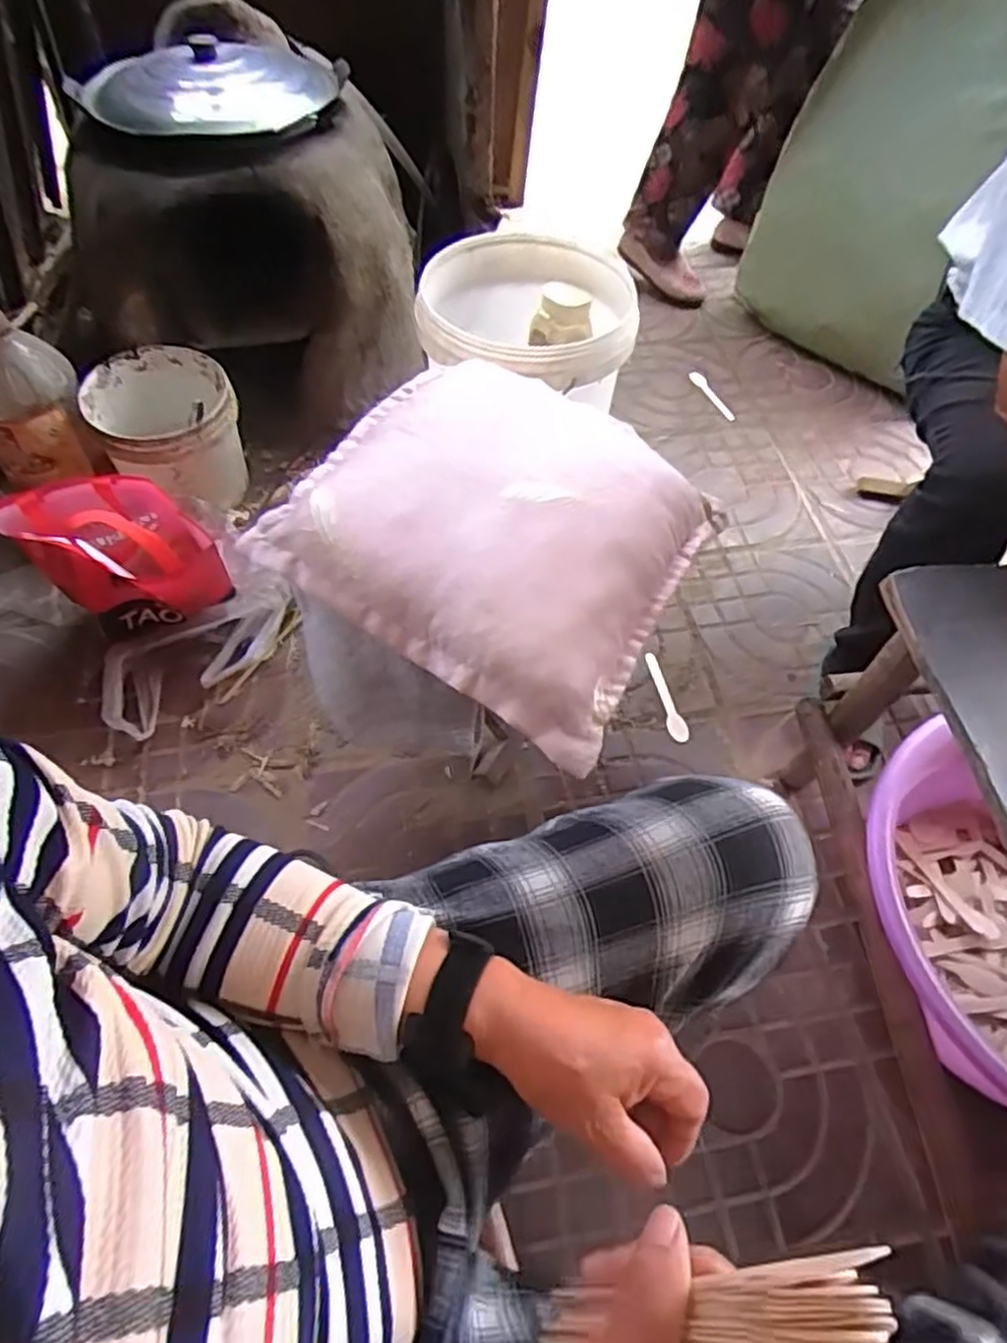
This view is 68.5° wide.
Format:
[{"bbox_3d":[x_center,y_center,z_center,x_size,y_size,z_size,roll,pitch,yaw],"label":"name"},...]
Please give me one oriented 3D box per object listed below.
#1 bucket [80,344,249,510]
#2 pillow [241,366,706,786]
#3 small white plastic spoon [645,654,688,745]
[{"bbox_3d":[-0.530,-0.380,1.195,0.205,0.199,0.225,1,57,-2],"label":"bucket"},{"bbox_3d":[0.013,-0.173,0.809,0.393,0.106,0.420,28,60,15],"label":"pillow"},{"bbox_3d":[0.249,0.039,1.120,0.031,0.012,0.148,-8,58,-8],"label":"small white plastic spoon"}]

